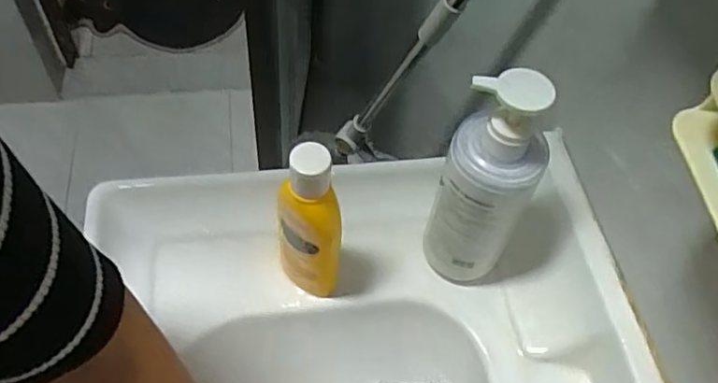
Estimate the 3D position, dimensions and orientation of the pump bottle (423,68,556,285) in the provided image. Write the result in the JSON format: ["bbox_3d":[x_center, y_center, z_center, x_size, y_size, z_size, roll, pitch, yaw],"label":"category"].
[{"bbox_3d":[0.106,-0.002,0.516,0.071,0.226,0.057,25,57,12],"label":"pump bottle"}]

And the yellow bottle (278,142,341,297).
[{"bbox_3d":[-0.042,0.036,0.525,0.051,0.199,0.035,37,61,19],"label":"yellow bottle"}]

